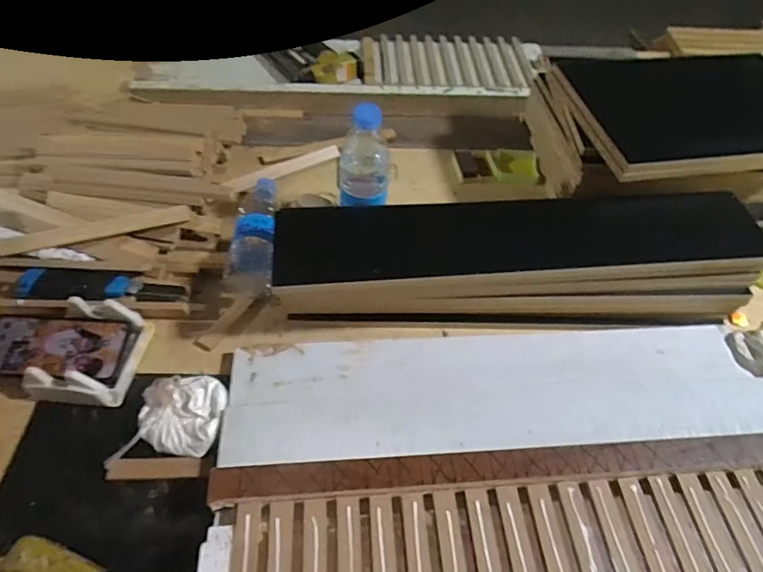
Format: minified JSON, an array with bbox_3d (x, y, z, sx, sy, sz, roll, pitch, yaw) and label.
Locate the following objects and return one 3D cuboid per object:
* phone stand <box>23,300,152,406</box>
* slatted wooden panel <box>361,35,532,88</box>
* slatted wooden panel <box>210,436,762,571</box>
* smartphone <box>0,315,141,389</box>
[{"bbox_3d":[-0.337,0.077,0.566,0.100,0.052,0.120,5,54,2],"label":"phone stand"},{"bbox_3d":[0.129,-0.457,0.980,0.324,0.023,0.201,3,54,0],"label":"slatted wooden panel"},{"bbox_3d":[0.158,0.232,0.450,0.591,0.021,0.152,-2,54,-4],"label":"slatted wooden panel"},{"bbox_3d":[-0.377,0.071,0.561,0.164,0.016,0.077,5,55,-2],"label":"smartphone"}]

